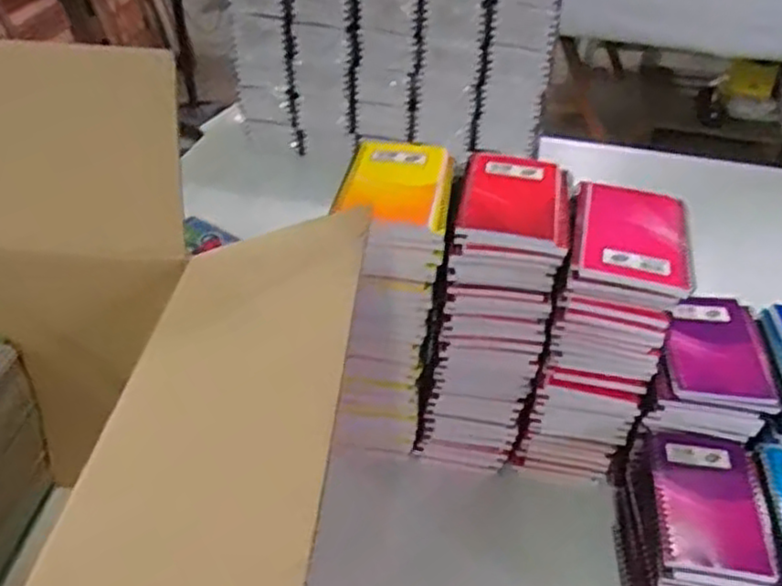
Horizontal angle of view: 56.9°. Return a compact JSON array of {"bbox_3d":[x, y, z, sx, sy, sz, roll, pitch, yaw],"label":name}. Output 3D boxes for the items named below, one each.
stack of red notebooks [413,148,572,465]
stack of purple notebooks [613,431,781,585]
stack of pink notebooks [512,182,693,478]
[{"bbox_3d":[0.099,0.025,0.708,0.106,0.278,0.143,9,39,9],"label":"stack of red notebooks"},{"bbox_3d":[0.261,0.210,0.632,0.100,0.117,0.177,4,39,3],"label":"stack of purple notebooks"},{"bbox_3d":[0.196,0.055,0.689,0.101,0.284,0.128,15,40,15],"label":"stack of pink notebooks"}]

